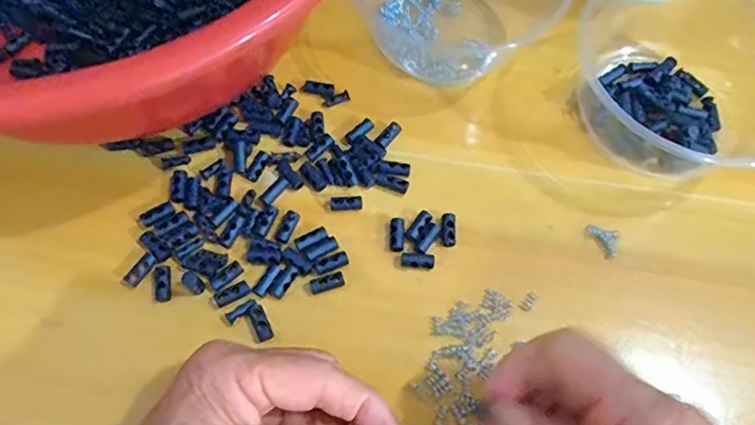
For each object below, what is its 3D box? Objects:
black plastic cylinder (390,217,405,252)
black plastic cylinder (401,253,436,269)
[{"bbox_3d":[0.011,0.012,0.304,0.008,0.005,0.019,1,67,-2],"label":"black plastic cylinder"},{"bbox_3d":[0.022,0.026,0.298,0.019,0.005,0.007,2,67,-2],"label":"black plastic cylinder"}]

